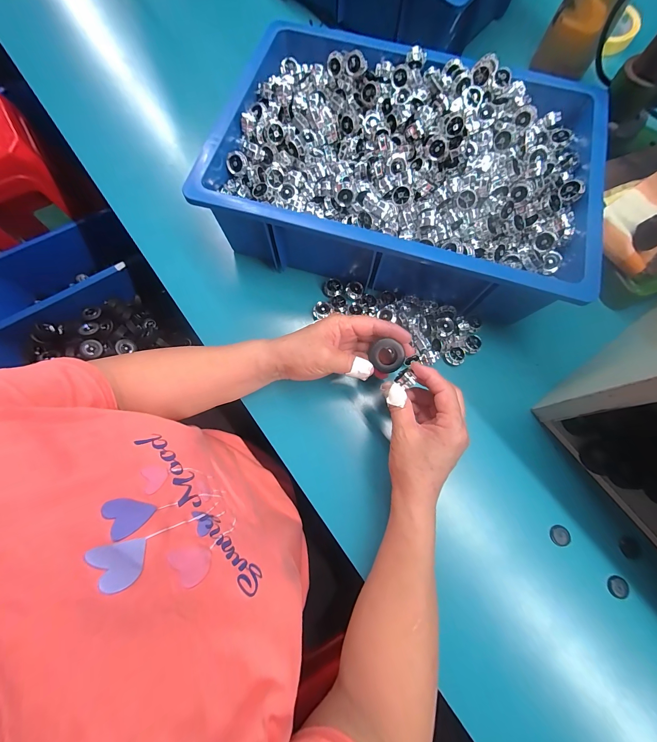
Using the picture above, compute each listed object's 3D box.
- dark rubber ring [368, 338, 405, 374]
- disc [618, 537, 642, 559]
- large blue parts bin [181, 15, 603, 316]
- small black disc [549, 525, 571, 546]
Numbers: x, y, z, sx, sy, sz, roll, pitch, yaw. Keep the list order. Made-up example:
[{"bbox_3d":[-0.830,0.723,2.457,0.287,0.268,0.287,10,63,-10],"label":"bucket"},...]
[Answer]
[{"bbox_3d":[0.063,-0.016,0.329,0.035,0.012,0.035,2,108,5],"label":"dark rubber ring"},{"bbox_3d":[0.344,0.202,0.344,0.023,0.004,0.023,0,76,0],"label":"disc"},{"bbox_3d":[0.098,-0.252,0.388,0.448,0.098,0.318,14,76,4],"label":"large blue parts bin"},{"bbox_3d":[0.259,0.184,0.338,0.018,0.004,0.021,14,64,33],"label":"small black disc"}]

